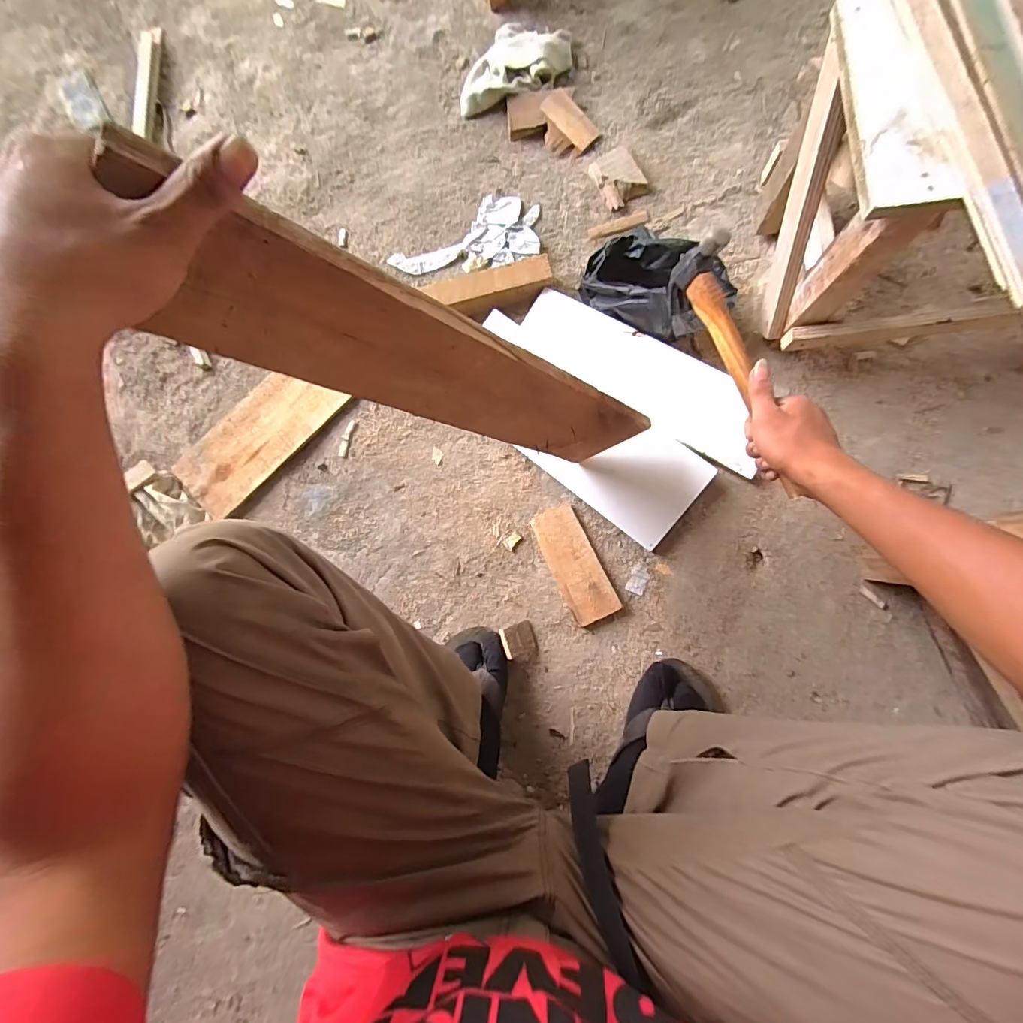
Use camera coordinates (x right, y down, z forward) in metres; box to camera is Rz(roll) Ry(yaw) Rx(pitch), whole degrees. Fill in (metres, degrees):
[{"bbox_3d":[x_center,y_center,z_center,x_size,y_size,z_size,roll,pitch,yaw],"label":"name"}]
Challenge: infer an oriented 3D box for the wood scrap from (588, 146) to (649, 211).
[{"bbox_3d":[0.173,-0.538,0.712,0.069,0.021,0.083,-27,81,2],"label":"wood scrap"}]

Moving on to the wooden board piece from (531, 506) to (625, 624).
[{"bbox_3d":[0.092,0.076,0.642,0.065,0.016,0.169,-26,81,3],"label":"wooden board piece"}]

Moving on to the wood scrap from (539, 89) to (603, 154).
[{"bbox_3d":[0.097,-0.644,0.727,0.103,0.009,0.046,44,89,-4],"label":"wood scrap"}]

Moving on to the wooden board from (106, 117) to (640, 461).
[{"bbox_3d":[-0.041,-0.118,0.409,0.119,0.492,0.021,-28,65,38],"label":"wooden board"}]

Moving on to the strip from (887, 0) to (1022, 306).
[{"bbox_3d":[0.389,-0.344,0.385,0.033,0.022,0.357,-13,82,5],"label":"strip"}]

